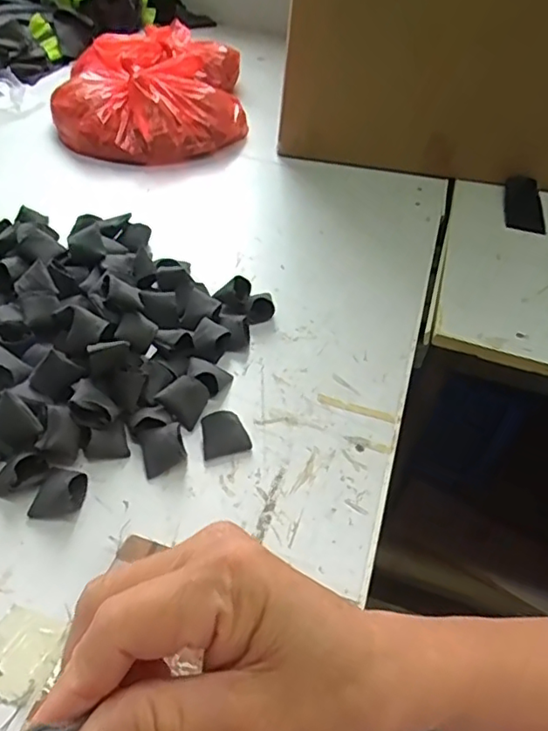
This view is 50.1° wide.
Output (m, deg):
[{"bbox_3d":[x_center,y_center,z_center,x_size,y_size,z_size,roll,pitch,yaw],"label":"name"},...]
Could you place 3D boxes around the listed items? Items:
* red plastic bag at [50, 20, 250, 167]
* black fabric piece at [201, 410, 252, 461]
[{"bbox_3d":[-0.197,-0.455,0.951,0.289,0.089,0.383,-3,46,-10],"label":"red plastic bag"},{"bbox_3d":[-0.043,0.060,0.514,0.042,0.022,0.033,-14,49,-20],"label":"black fabric piece"}]

